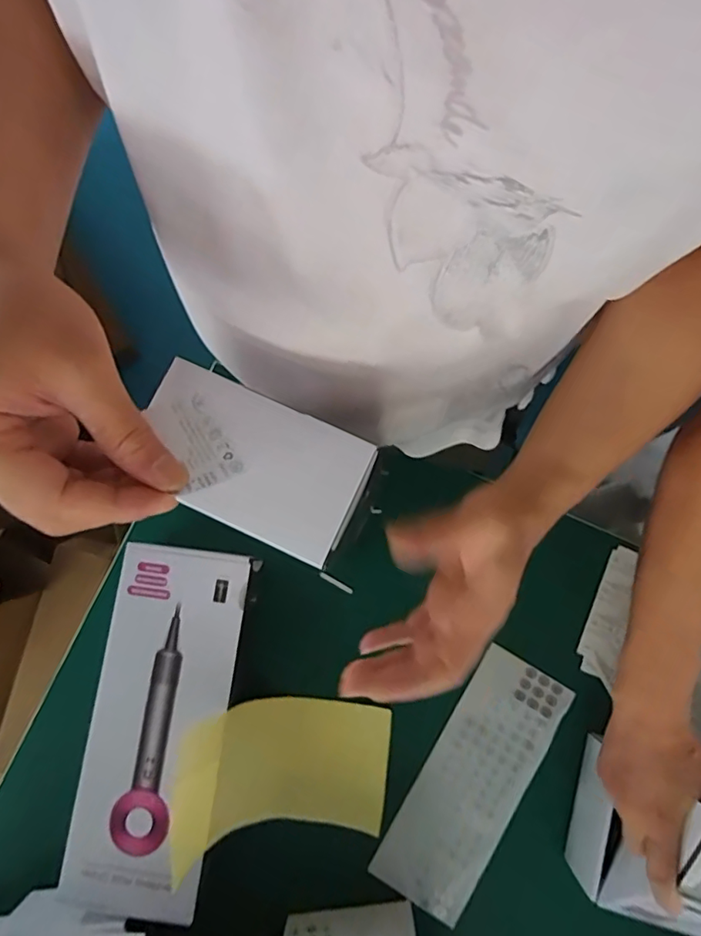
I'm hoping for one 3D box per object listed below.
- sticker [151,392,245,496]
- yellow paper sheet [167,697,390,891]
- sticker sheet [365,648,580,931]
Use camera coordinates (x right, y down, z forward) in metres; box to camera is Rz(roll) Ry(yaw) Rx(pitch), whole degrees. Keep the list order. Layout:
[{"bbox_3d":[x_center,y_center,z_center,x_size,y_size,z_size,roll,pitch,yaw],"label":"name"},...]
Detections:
[{"bbox_3d":[-0.076,-0.013,0.268,0.030,0.005,0.056,-21,61,-18],"label":"sticker"},{"bbox_3d":[-0.065,0.313,0.553,0.206,0.104,0.133,-1,80,1],"label":"yellow paper sheet"},{"bbox_3d":[0.140,0.351,0.610,0.107,0.008,0.280,31,82,8],"label":"sticker sheet"}]

